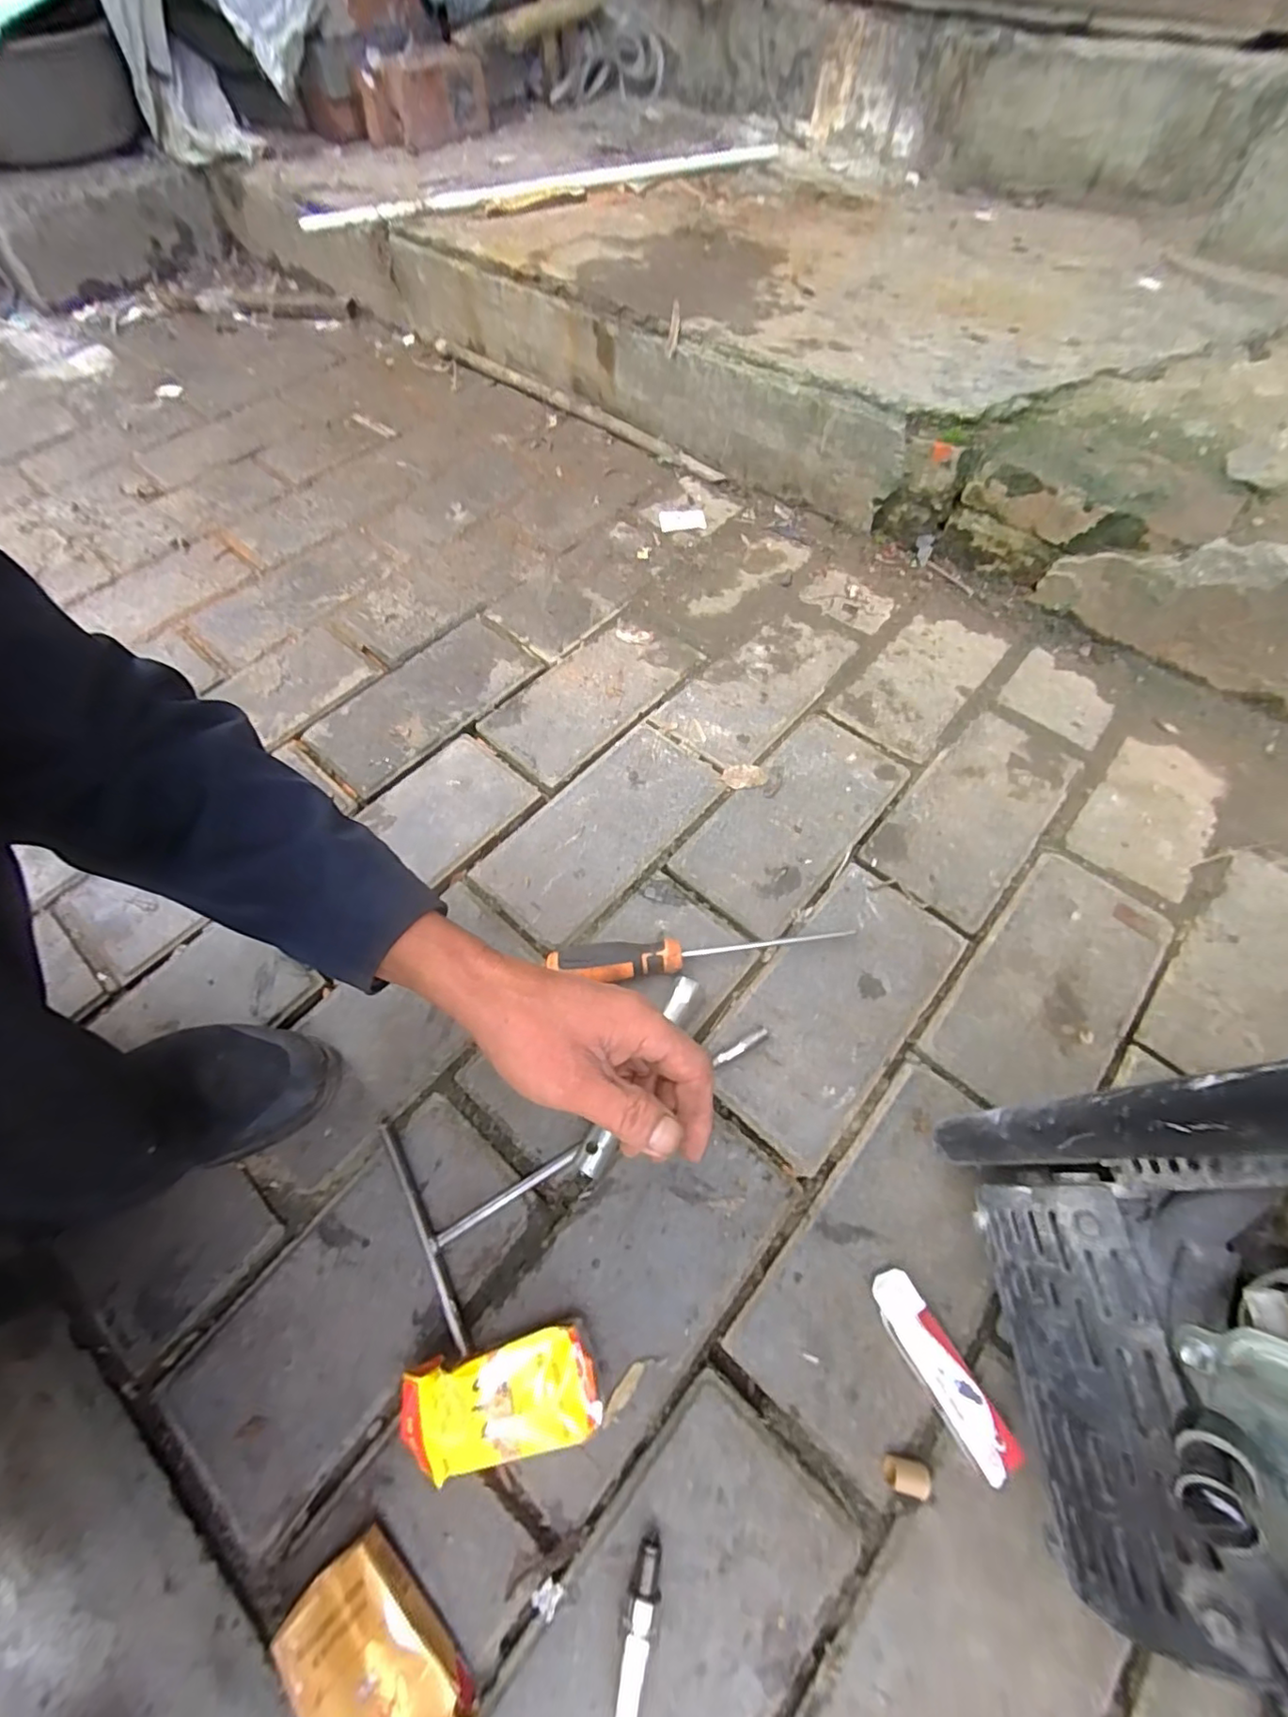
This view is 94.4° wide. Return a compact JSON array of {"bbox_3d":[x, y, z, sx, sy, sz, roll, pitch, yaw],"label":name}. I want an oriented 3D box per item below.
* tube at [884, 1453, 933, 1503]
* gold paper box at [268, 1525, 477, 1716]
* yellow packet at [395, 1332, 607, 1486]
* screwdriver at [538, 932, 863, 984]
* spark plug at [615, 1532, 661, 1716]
[{"bbox_3d":[0.151,0.357,0.345,0.026,0.013,0.015,17,64,10],"label":"tube"},{"bbox_3d":[-0.142,0.431,0.307,0.108,0.028,0.074,40,70,19],"label":"gold paper box"},{"bbox_3d":[-0.085,0.322,0.357,0.110,0.034,0.056,-10,63,-4],"label":"yellow packet"},{"bbox_3d":[0.045,0.078,0.482,0.240,0.030,0.034,-5,62,-1],"label":"screwdriver"},{"bbox_3d":[-0.005,0.412,0.315,0.015,0.019,0.076,14,63,8],"label":"spark plug"}]

